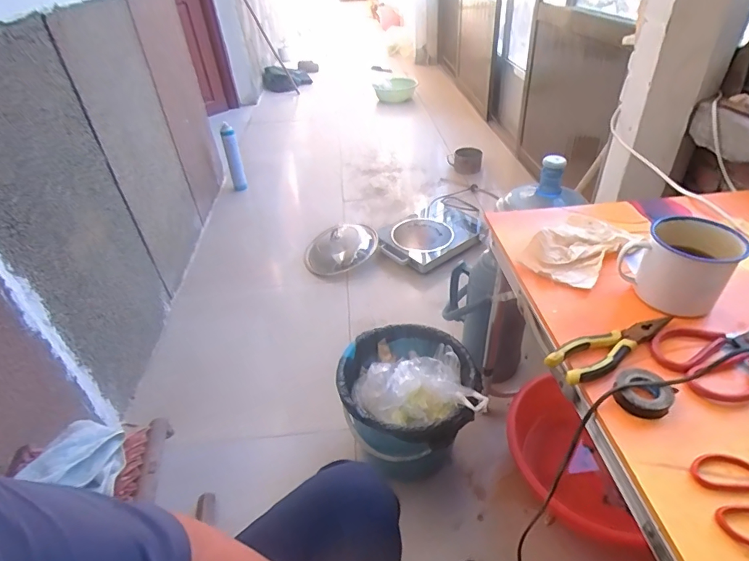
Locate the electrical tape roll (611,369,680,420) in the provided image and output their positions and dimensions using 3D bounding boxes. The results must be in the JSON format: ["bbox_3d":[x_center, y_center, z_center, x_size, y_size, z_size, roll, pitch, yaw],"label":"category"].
[{"bbox_3d":[0.294,0.123,0.482,0.052,0.022,0.054,-3,38,2],"label":"electrical tape roll"}]

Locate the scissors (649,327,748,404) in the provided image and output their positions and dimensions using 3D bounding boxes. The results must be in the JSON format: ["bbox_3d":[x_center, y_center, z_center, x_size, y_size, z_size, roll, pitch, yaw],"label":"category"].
[{"bbox_3d":[0.430,0.081,0.530,0.185,0.006,0.105,-18,40,-17],"label":"scissors"}]

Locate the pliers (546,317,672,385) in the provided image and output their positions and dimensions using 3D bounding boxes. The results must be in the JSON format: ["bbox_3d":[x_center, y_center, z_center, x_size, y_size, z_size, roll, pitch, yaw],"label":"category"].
[{"bbox_3d":[0.289,0.078,0.543,0.177,0.018,0.051,-24,42,-23],"label":"pliers"}]

